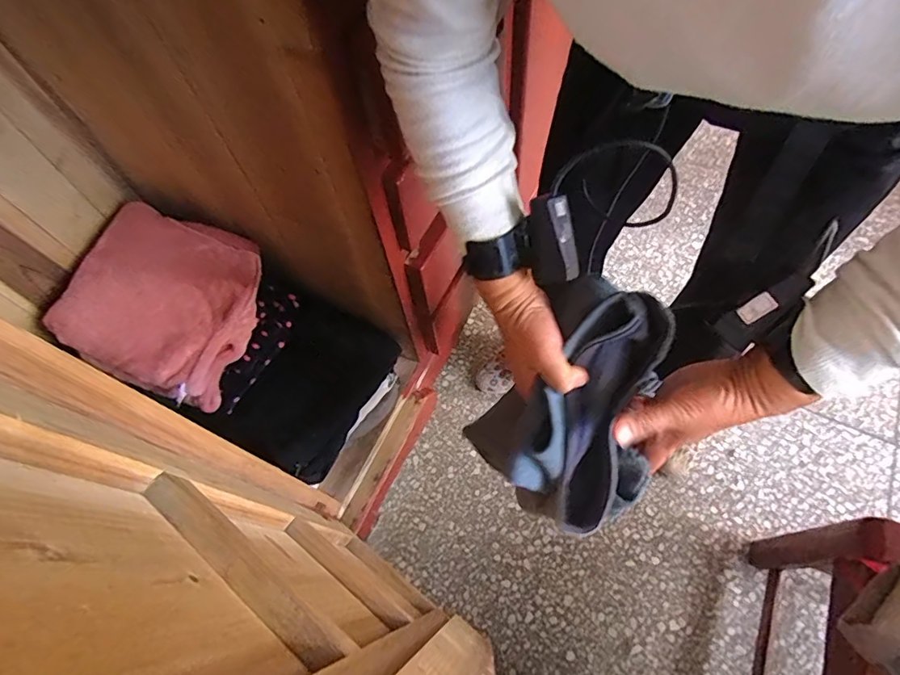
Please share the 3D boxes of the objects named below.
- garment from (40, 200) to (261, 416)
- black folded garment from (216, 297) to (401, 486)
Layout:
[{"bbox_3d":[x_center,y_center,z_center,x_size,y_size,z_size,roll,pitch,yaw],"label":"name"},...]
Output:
[{"bbox_3d":[-0.438,-0.058,0.765,0.281,0.092,0.262,19,66,13],"label":"garment"},{"bbox_3d":[-0.225,0.078,0.828,0.172,0.073,0.284,23,67,14],"label":"black folded garment"}]

